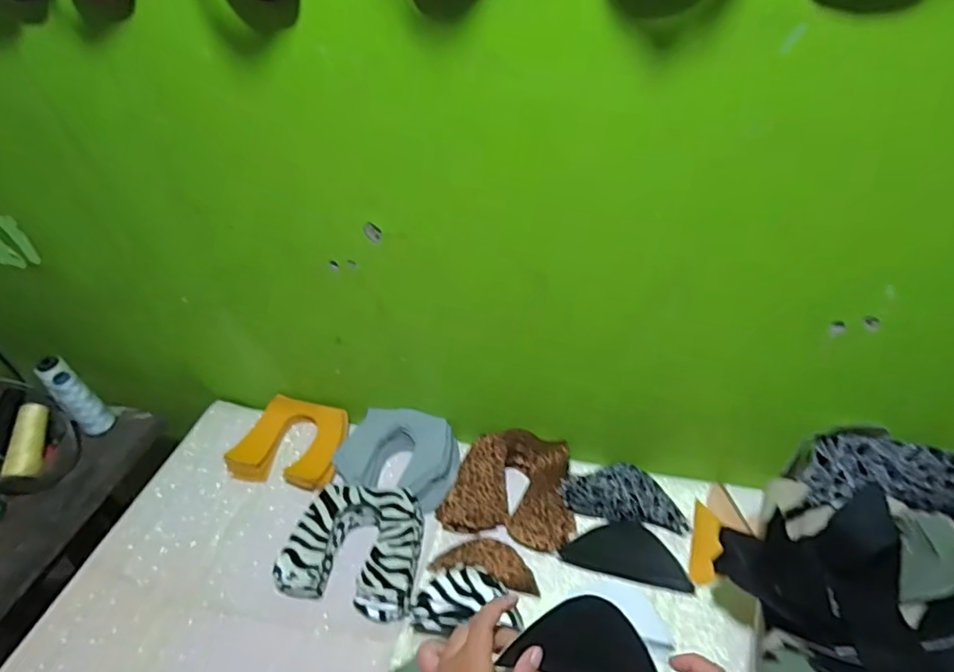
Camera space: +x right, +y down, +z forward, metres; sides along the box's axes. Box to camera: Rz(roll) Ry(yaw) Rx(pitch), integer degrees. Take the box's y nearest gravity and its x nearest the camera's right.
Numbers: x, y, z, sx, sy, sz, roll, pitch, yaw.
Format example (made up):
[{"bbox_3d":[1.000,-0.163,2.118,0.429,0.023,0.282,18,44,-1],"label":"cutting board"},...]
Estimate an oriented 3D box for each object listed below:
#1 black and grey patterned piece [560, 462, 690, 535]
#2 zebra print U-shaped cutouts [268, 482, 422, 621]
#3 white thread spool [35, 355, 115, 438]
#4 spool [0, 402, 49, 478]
[{"bbox_3d":[0.182,0.190,0.697,0.146,0.023,0.073,6,42,15],"label":"black and grey patterned piece"},{"bbox_3d":[-0.143,0.247,0.673,0.154,0.035,0.142,5,42,13],"label":"zebra print U-shaped cutouts"},{"bbox_3d":[-0.615,0.095,0.867,0.044,0.142,0.047,3,35,48],"label":"white thread spool"},{"bbox_3d":[-0.653,0.152,0.820,0.037,0.039,0.113,-9,62,-2],"label":"spool"}]

